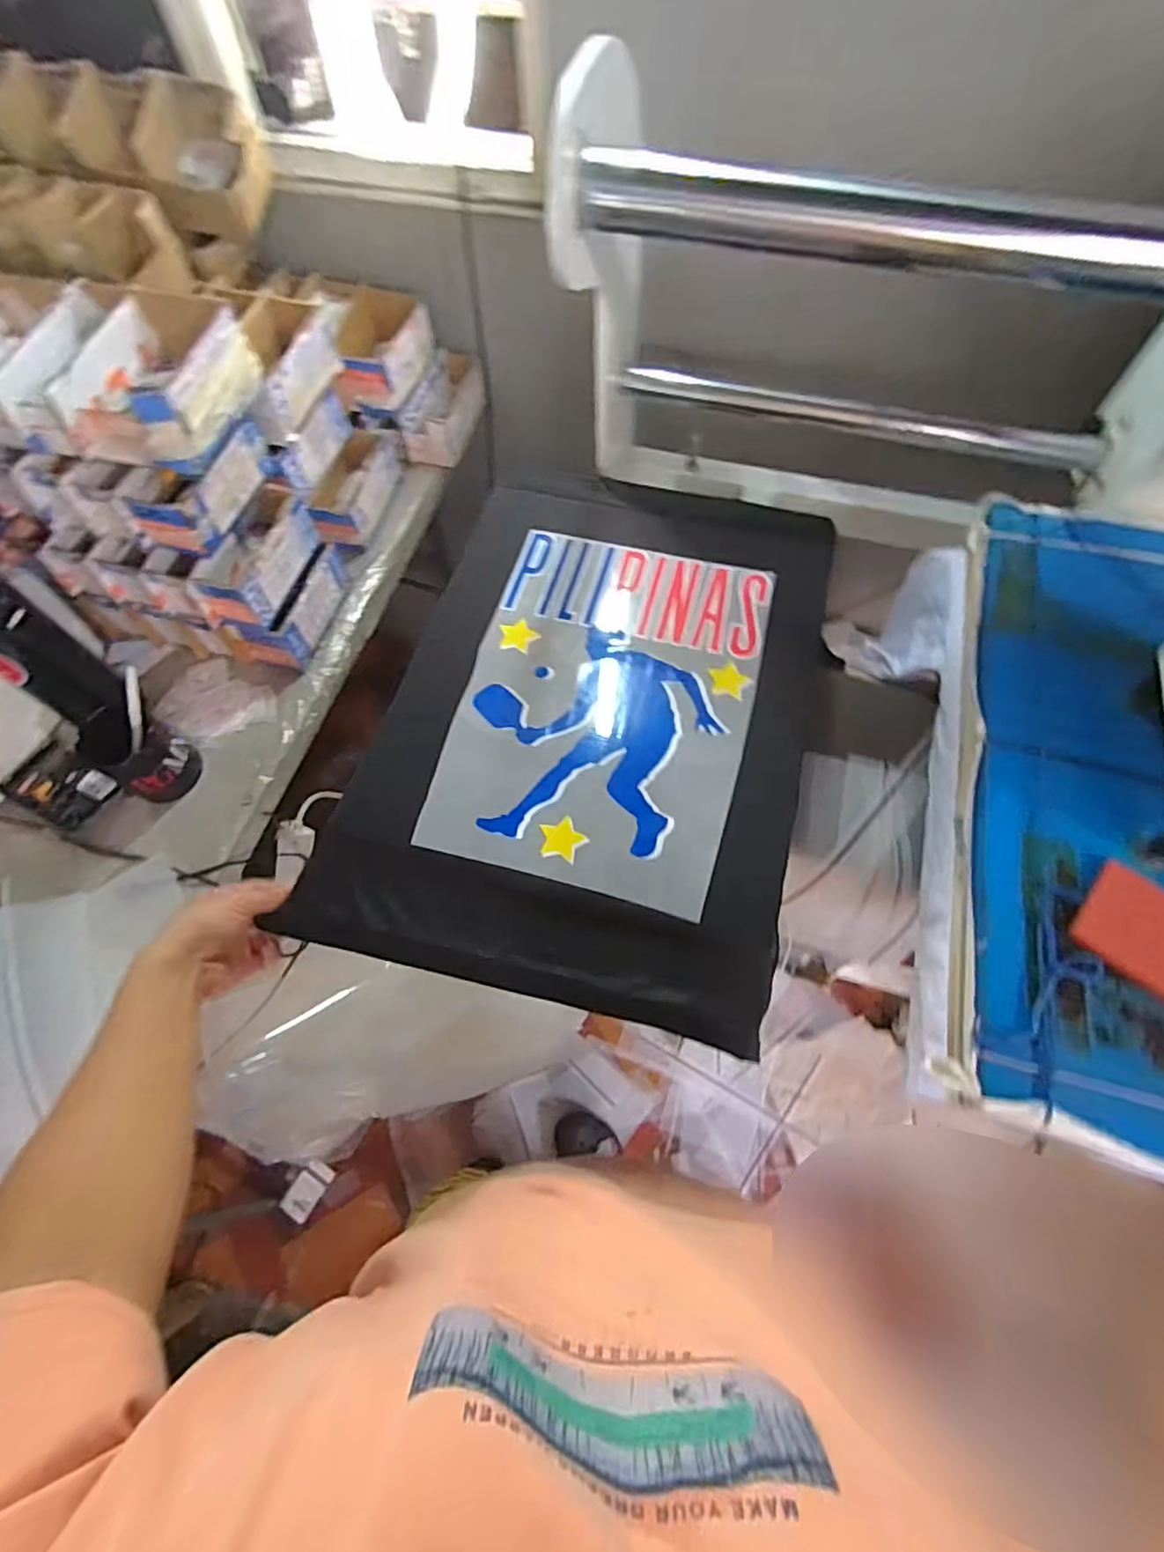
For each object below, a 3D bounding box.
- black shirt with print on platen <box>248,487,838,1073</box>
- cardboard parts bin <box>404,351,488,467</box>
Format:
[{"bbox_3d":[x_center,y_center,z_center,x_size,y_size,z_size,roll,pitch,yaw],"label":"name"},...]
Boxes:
[{"bbox_3d":[0.028,-0.070,0.681,0.410,0.075,0.596,16,66,8],"label":"black shirt with print on platen"},{"bbox_3d":[-0.197,-0.543,0.970,0.073,0.066,0.173,18,66,9],"label":"cardboard parts bin"}]

